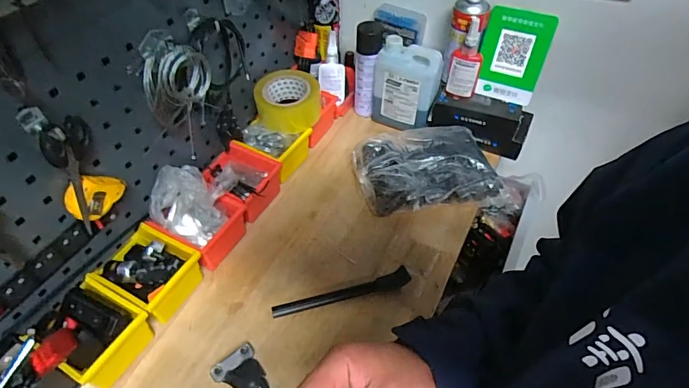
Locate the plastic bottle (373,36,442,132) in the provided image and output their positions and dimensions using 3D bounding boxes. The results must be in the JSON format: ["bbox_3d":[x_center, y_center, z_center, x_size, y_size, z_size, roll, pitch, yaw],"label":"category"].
[{"bbox_3d":[0.119,-0.209,0.841,0.123,0.166,0.047,16,53,14],"label":"plastic bottle"}]

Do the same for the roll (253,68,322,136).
[{"bbox_3d":[-0.107,-0.176,0.817,0.116,0.066,0.116,-1,51,1],"label":"roll"}]

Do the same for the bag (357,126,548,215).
[{"bbox_3d":[0.164,-0.045,0.797,0.288,0.064,0.162,-2,51,-1],"label":"bag"}]

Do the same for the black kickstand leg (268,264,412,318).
[{"bbox_3d":[-0.004,0.151,0.659,0.214,0.017,0.024,-12,52,-8],"label":"black kickstand leg"}]

